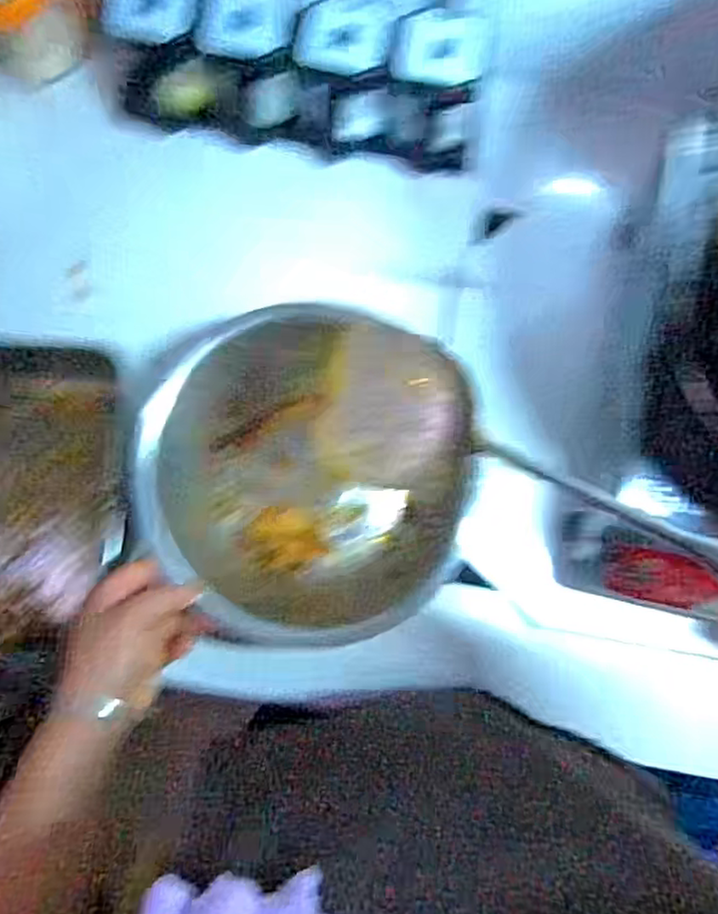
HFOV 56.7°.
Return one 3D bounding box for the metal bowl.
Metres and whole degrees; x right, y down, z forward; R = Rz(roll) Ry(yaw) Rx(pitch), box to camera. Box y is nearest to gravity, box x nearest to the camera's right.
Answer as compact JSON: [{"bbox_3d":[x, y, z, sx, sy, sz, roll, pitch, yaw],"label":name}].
[{"bbox_3d":[-0.033,0.013,0.544,0.261,0.089,0.268,0,79,-1],"label":"metal bowl"}]

